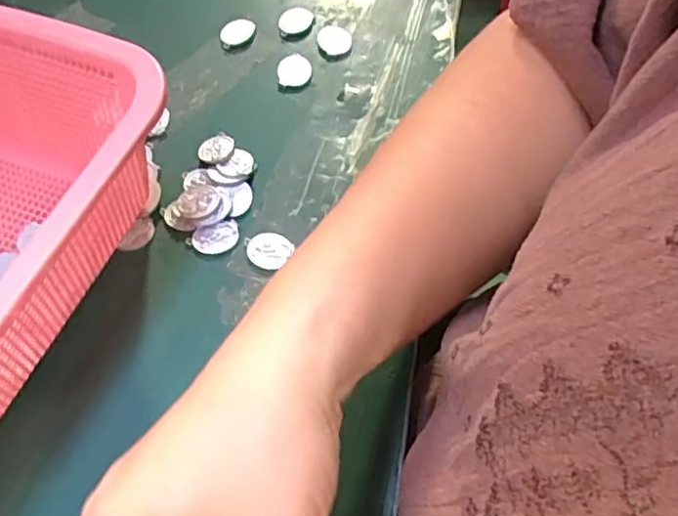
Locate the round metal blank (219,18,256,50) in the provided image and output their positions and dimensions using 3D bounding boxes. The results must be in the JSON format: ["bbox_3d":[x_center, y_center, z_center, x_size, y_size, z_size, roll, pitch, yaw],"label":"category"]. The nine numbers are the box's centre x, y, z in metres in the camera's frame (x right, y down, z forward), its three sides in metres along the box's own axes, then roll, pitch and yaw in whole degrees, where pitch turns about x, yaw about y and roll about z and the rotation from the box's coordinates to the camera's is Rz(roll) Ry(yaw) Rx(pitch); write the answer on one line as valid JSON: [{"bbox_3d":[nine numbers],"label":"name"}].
[{"bbox_3d":[-0.069,-0.152,0.437,0.024,0.005,0.028,3,59,4],"label":"round metal blank"}]

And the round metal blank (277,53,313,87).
[{"bbox_3d":[-0.029,-0.123,0.415,0.021,0.004,0.027,4,59,4],"label":"round metal blank"}]

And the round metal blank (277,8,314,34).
[{"bbox_3d":[-0.029,-0.164,0.442,0.020,0.004,0.027,16,60,11],"label":"round metal blank"}]

